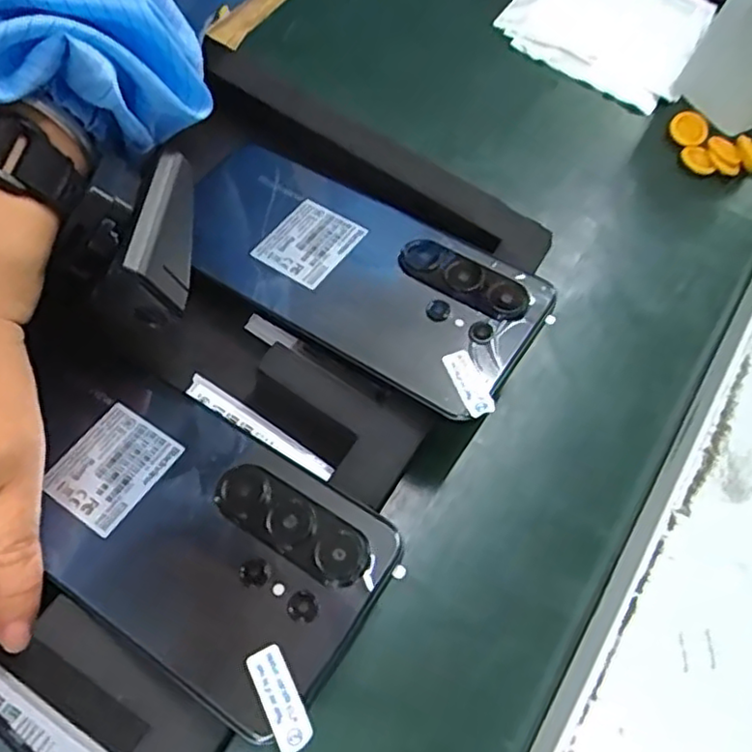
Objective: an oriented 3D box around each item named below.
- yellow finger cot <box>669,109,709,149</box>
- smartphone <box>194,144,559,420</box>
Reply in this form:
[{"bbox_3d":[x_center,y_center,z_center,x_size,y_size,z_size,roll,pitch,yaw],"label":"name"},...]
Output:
[{"bbox_3d":[0.180,-0.142,0.381,0.020,0.004,0.022,-39,77,6],"label":"yellow finger cot"},{"bbox_3d":[-0.012,-0.047,0.282,0.163,0.013,0.075,34,66,8],"label":"smartphone"}]

